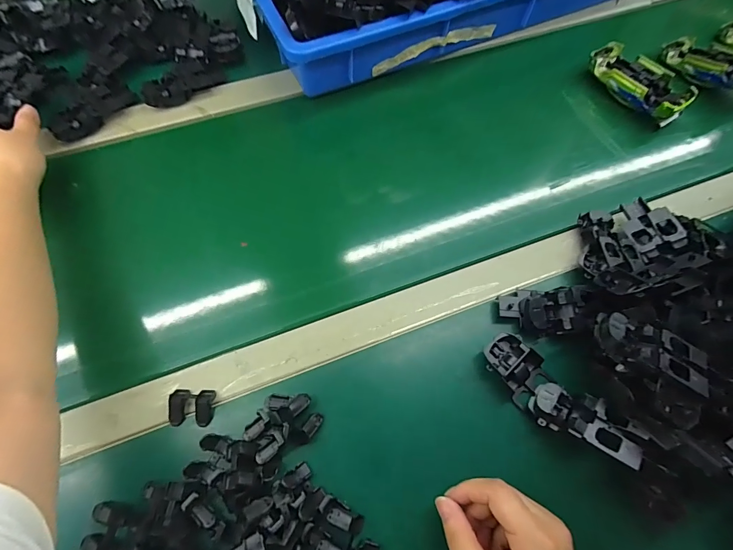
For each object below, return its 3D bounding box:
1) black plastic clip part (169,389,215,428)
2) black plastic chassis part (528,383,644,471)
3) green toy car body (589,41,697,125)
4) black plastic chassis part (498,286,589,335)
[{"bbox_3d":[-0.152,0.115,0.320,0.036,0.011,0.029,1,67,-1],"label":"black plastic clip part"},{"bbox_3d":[0.172,0.119,0.294,0.034,0.015,0.081,-43,40,-17],"label":"black plastic chassis part"},{"bbox_3d":[0.346,-0.247,0.474,0.055,0.037,0.132,-24,70,-11],"label":"green toy car body"},{"bbox_3d":[0.163,0.032,0.347,0.069,0.033,0.040,7,67,1],"label":"black plastic chassis part"}]

